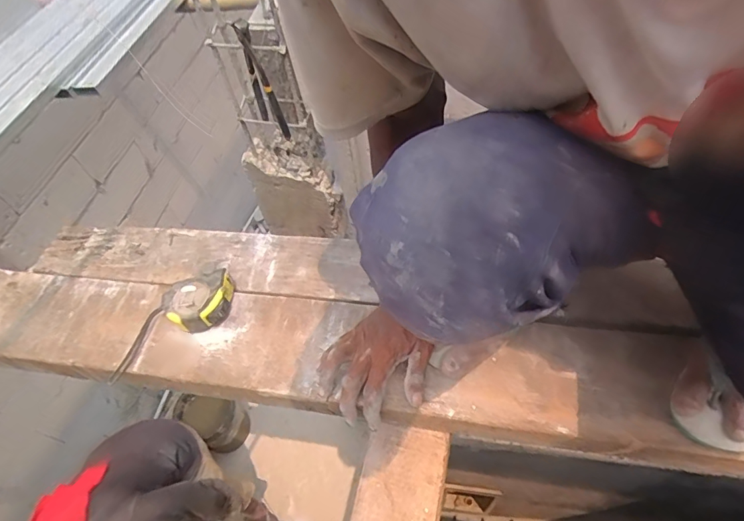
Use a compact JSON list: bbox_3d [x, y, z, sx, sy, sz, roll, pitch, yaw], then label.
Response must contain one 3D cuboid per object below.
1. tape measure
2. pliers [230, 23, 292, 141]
[{"bbox_3d":[-0.248,0.063,0.652,0.098,0.051,0.075,-17,56,-7],"label":"tape measure"},{"bbox_3d":[-0.200,-0.312,0.793,0.067,0.209,0.021,20,59,31],"label":"pliers"}]

